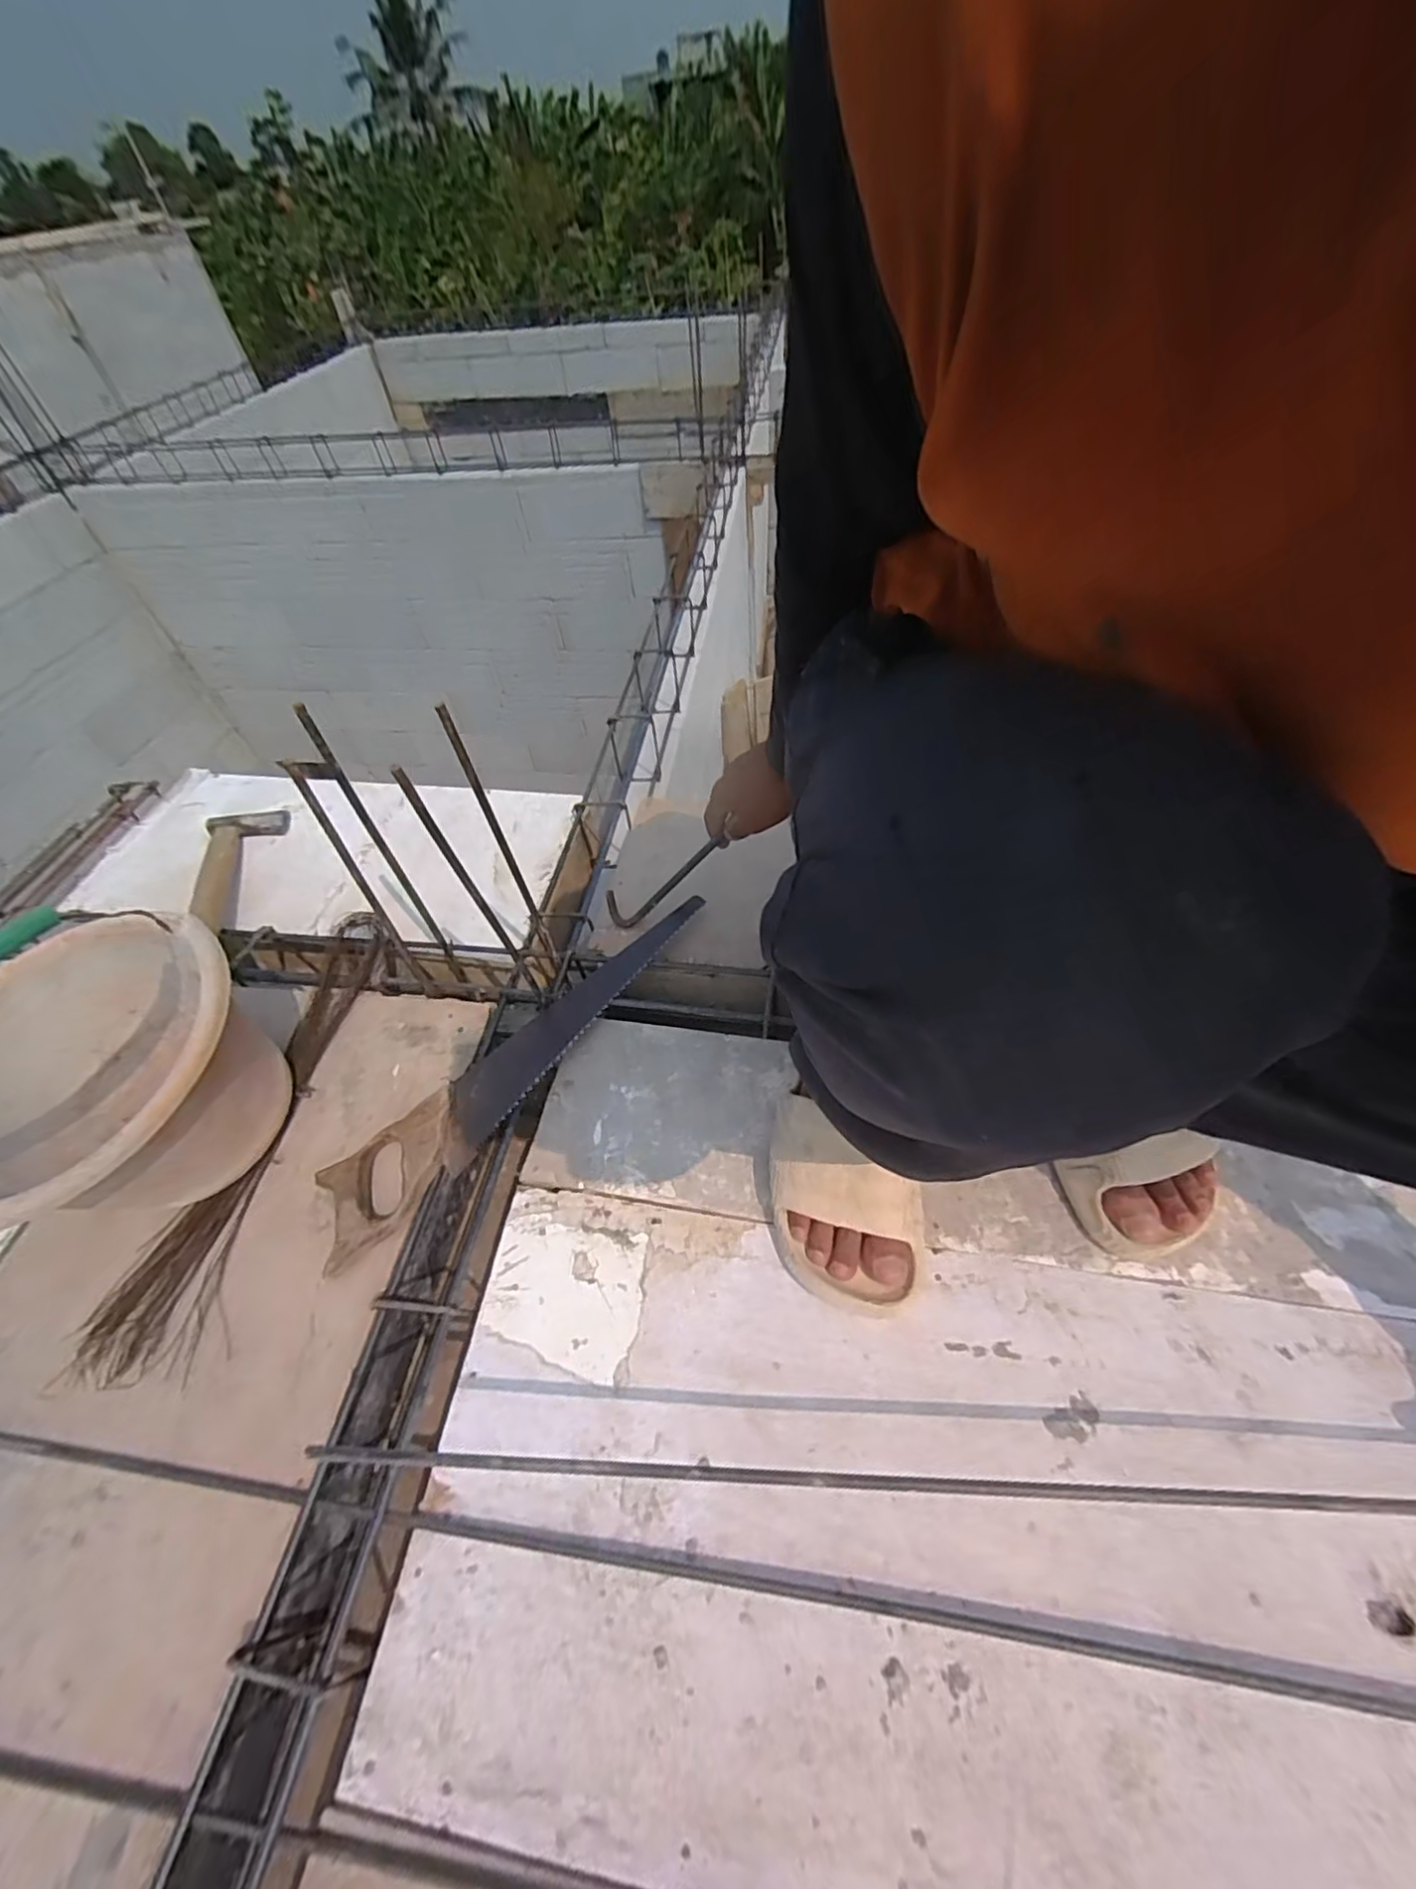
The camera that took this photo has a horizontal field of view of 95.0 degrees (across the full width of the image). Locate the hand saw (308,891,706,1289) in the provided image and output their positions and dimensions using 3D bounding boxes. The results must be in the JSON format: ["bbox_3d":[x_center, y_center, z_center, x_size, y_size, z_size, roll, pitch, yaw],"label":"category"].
[{"bbox_3d":[-0.165,0.101,0.642,0.087,0.033,0.451,33,59,27],"label":"hand saw"}]

